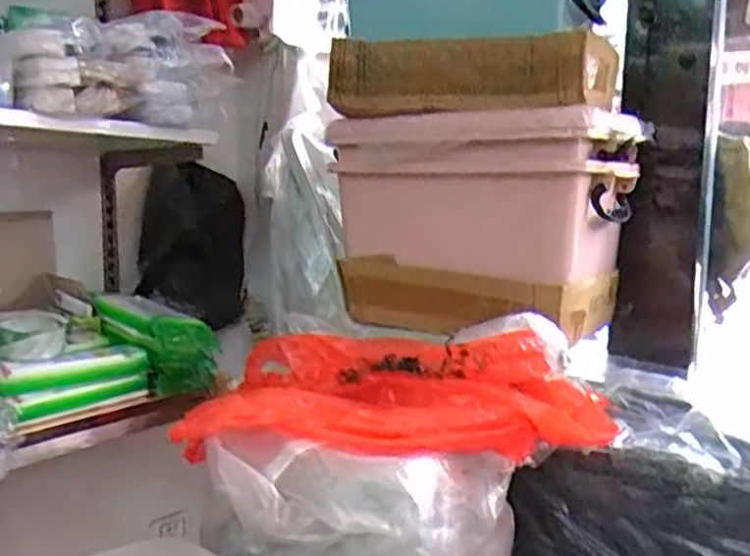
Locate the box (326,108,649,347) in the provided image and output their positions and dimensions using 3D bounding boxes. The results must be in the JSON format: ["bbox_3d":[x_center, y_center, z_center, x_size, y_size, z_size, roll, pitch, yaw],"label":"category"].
[{"bbox_3d":[0.140,-0.089,1.141,0.429,0.312,0.253,8,11,42],"label":"box"}]

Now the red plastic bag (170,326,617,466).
[{"bbox_3d":[0.036,0.145,0.874,0.483,0.110,0.222,2,8,7],"label":"red plastic bag"}]

